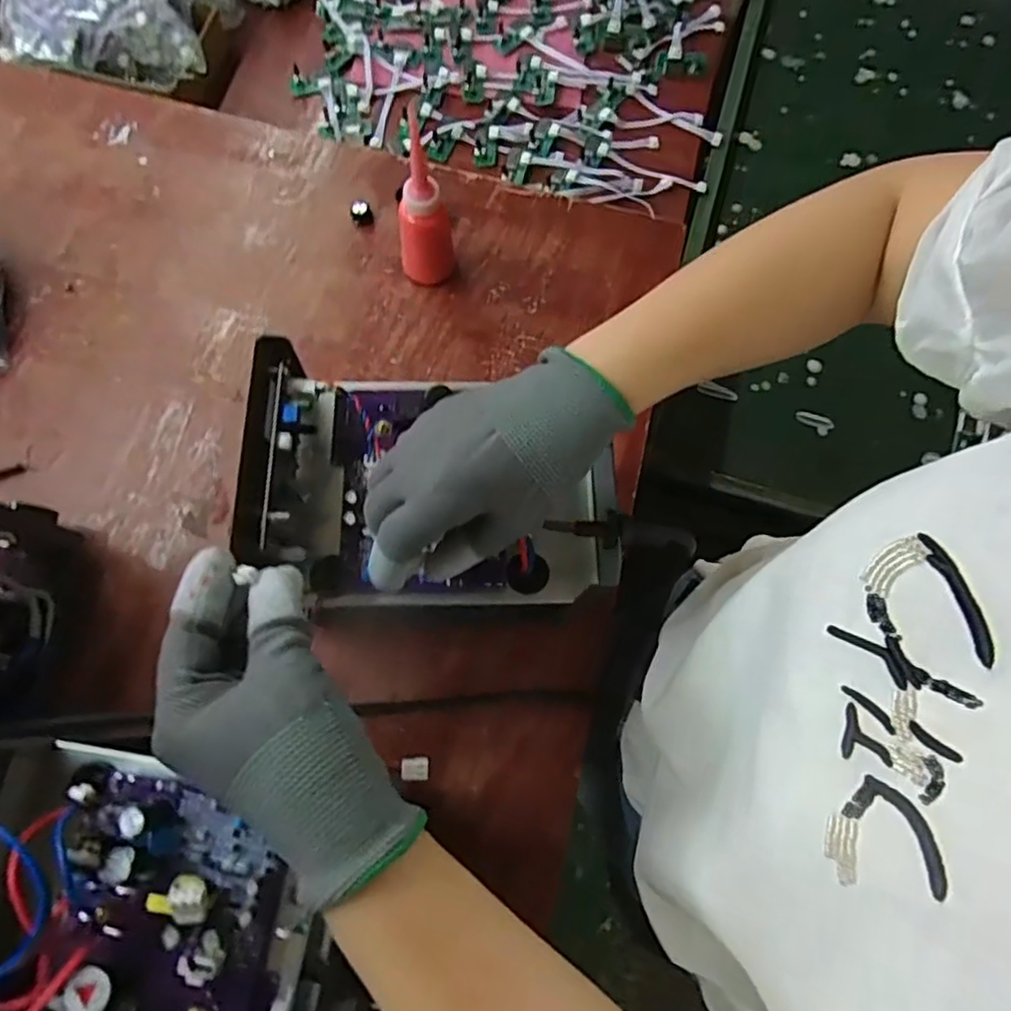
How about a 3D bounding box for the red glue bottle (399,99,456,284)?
[{"bbox_3d":[-0.071,-0.247,0.541,0.047,0.157,0.038,-14,75,-6],"label":"red glue bottle"}]

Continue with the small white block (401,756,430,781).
[{"bbox_3d":[-0.049,0.144,0.348,0.015,0.005,0.012,0,74,-2],"label":"small white block"}]

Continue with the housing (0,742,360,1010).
[{"bbox_3d":[-0.186,0.214,0.314,0.216,0.067,0.151,9,74,1],"label":"housing"}]

